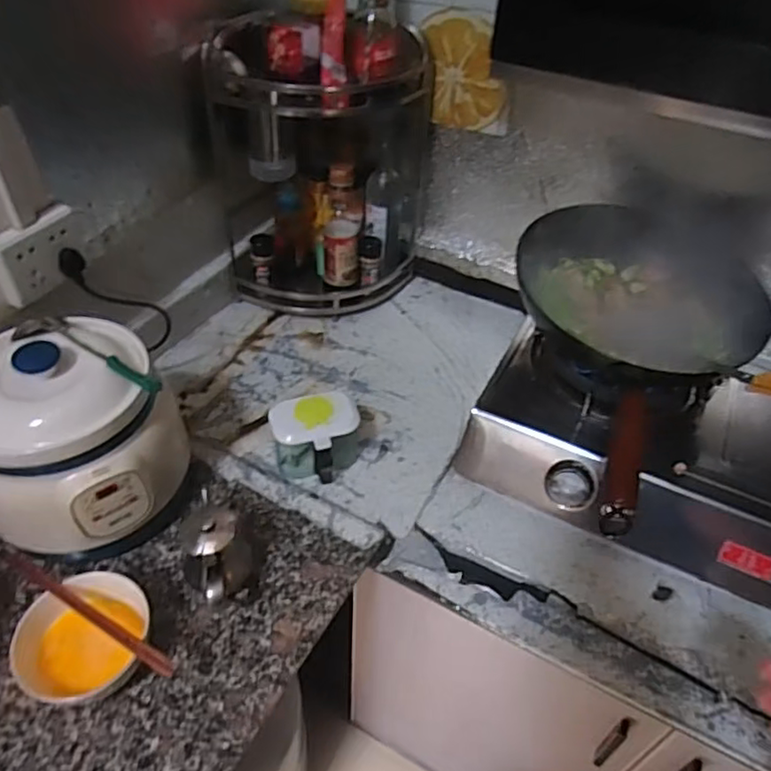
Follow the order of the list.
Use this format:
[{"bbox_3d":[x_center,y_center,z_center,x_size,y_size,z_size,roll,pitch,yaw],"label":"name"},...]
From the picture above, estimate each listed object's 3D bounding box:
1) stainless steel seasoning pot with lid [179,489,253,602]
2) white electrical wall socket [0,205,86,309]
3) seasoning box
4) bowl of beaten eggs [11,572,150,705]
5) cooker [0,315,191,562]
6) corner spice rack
[{"bbox_3d":[-0.180,0.193,0.709,0.081,0.110,0.088,-30,53,-30],"label":"stainless steel seasoning pot with lid"},{"bbox_3d":[-0.412,-0.159,0.769,0.023,0.082,0.121,21,47,18],"label":"white electrical wall socket"},{"bbox_3d":[-0.093,0.071,0.865,0.116,0.088,0.088,-8,45,-11],"label":"seasoning box"},{"bbox_3d":[-0.311,0.264,0.663,0.126,0.068,0.110,-19,48,-21],"label":"bowl of beaten eggs"},{"bbox_3d":[-0.362,0.069,0.738,0.212,0.245,0.200,2,44,-2],"label":"cooker"},{"bbox_3d":[-0.094,-0.345,1.037,0.247,0.455,0.256,21,47,17],"label":"corner spice rack"}]

